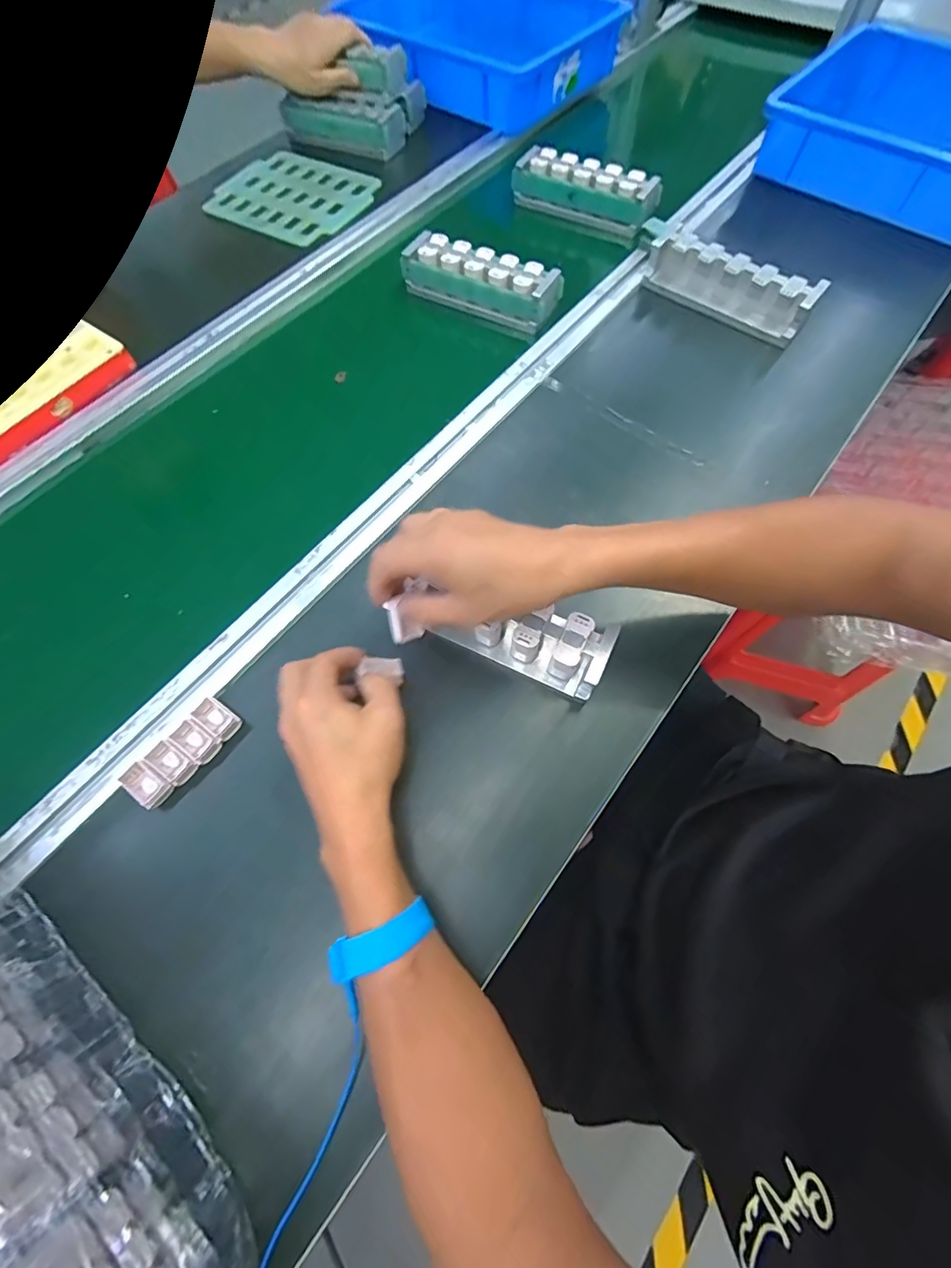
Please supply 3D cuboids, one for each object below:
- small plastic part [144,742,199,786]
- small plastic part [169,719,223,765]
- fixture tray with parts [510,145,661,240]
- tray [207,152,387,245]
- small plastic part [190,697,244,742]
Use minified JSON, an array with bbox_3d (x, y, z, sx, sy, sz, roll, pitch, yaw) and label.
[{"bbox_3d":[-0.233,0.100,0.374,0.035,0.013,0.021,32,71,15],"label":"small plastic part"},{"bbox_3d":[-0.219,0.084,0.381,0.035,0.013,0.022,30,70,15],"label":"small plastic part"},{"bbox_3d":[0.151,-0.609,0.663,0.204,0.056,0.053,30,70,15],"label":"fixture tray with parts"},{"bbox_3d":[-0.261,-0.641,0.707,0.217,0.012,0.184,31,70,15],"label":"tray"},{"bbox_3d":[-0.205,0.068,0.387,0.036,0.014,0.021,32,71,15],"label":"small plastic part"}]

